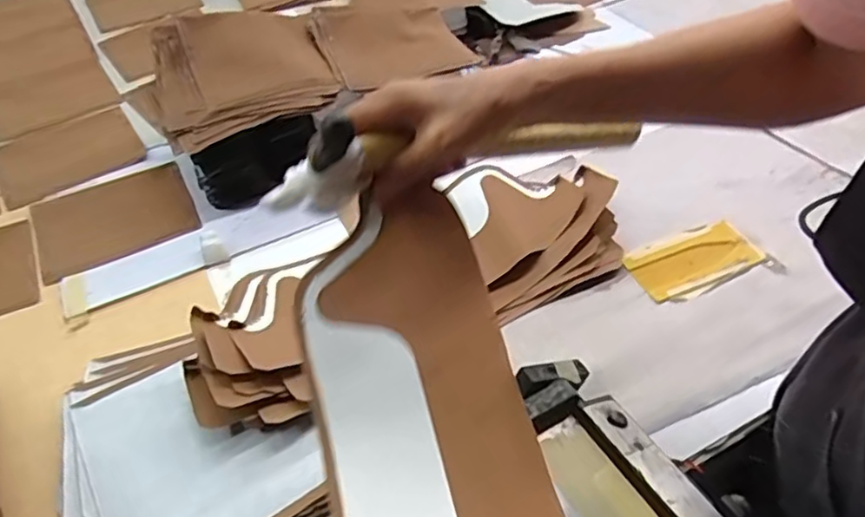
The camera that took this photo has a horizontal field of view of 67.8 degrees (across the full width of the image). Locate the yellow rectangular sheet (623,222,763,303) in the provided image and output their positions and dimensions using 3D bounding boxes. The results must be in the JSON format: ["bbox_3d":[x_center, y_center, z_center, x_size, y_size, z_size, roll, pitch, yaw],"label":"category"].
[{"bbox_3d":[0.277,0.000,0.678,0.138,0.008,0.075,-18,47,-14],"label":"yellow rectangular sheet"}]

